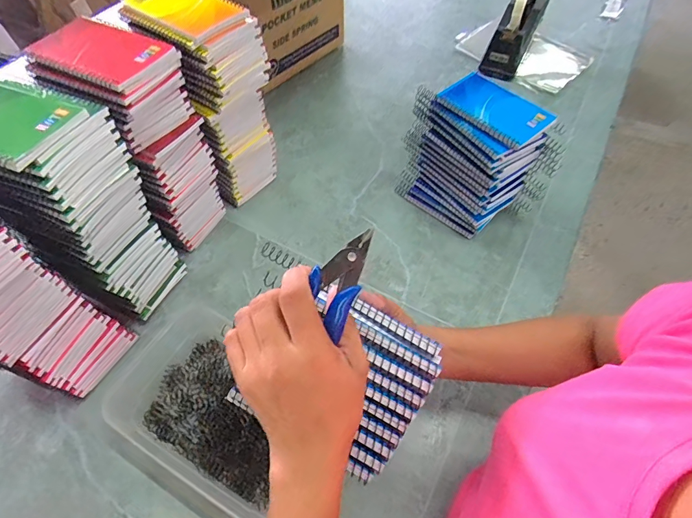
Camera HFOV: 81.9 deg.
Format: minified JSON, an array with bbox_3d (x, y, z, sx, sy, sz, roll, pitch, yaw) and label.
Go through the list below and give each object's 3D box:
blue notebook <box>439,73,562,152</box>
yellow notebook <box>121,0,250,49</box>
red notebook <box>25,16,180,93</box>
[{"bbox_3d":[0.191,-0.198,0.515,0.080,0.017,0.133,-35,63,-21],"label":"blue notebook"},{"bbox_3d":[-0.190,-0.292,0.463,0.135,0.016,0.088,34,62,20],"label":"yellow notebook"},{"bbox_3d":[-0.255,-0.216,0.420,0.133,0.021,0.094,25,60,15],"label":"red notebook"}]

